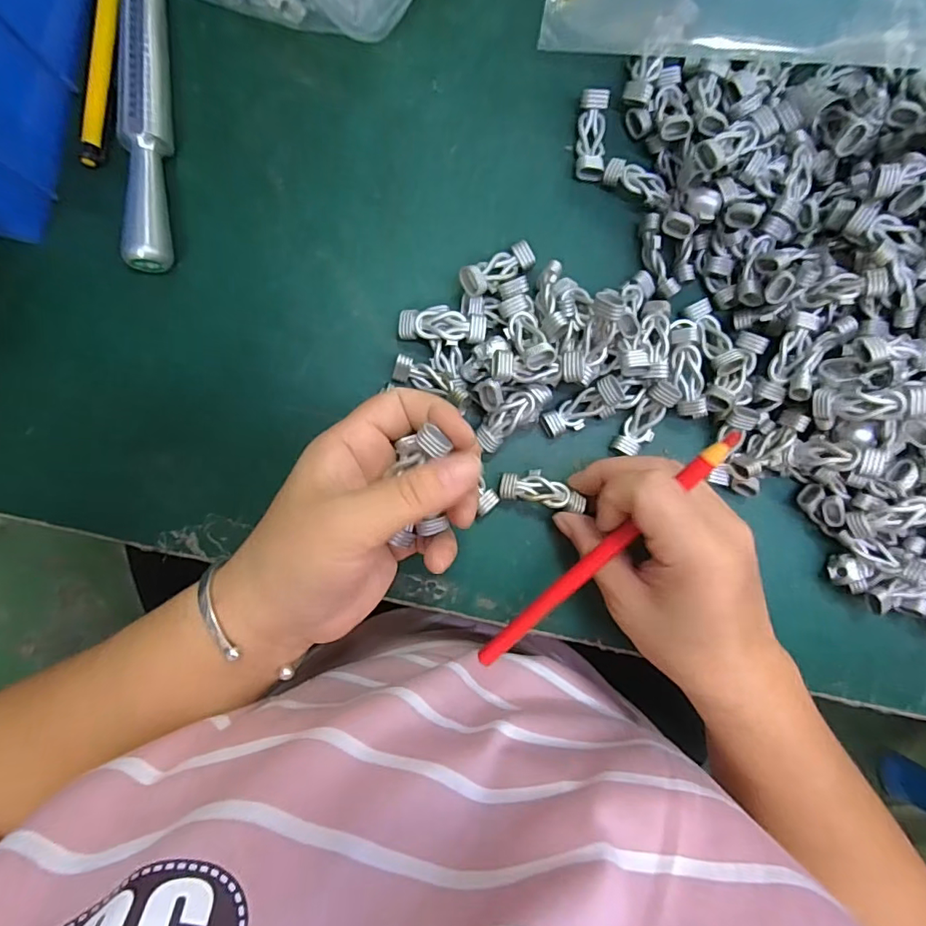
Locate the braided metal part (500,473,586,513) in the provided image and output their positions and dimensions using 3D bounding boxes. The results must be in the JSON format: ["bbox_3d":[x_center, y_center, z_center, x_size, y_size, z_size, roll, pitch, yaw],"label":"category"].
[{"bbox_3d":[0.042,0.016,0.278,0.045,0.006,0.014,14,90,6],"label":"braided metal part"}]

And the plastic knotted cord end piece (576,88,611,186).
[{"bbox_3d":[0.071,-0.178,0.283,0.015,0.010,0.045,2,90,-4],"label":"plastic knotted cord end piece"}]

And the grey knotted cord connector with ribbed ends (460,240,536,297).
[{"bbox_3d":[0.018,-0.103,0.276,0.044,0.009,0.016,-34,93,-21],"label":"grey knotted cord connector with ribbed ends"}]

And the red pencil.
[{"bbox_3d":[0.063,0.048,0.253,0.009,0.008,0.171,40,113,-4],"label":"red pencil"}]

